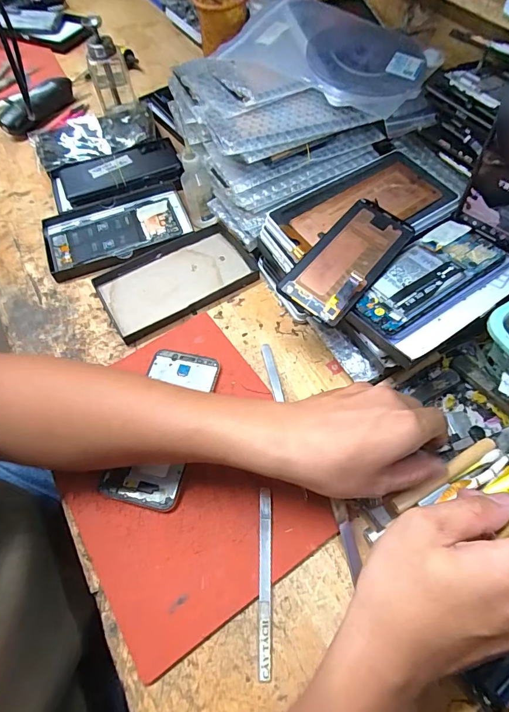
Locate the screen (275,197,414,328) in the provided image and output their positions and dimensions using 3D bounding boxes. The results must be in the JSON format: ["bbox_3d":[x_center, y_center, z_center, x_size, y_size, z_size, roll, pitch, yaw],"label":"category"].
[{"bbox_3d":[0.088,-0.094,0.372,0.064,0.008,0.140,35,69,21],"label":"screen"}]

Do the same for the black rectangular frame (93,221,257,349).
[{"bbox_3d":[-0.090,-0.092,0.466,0.175,0.018,0.105,-28,66,-14],"label":"black rectangular frame"}]

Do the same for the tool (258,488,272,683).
[{"bbox_3d":[0.008,0.172,0.310,0.010,0.004,0.129,1,62,1],"label":"tool"}]

